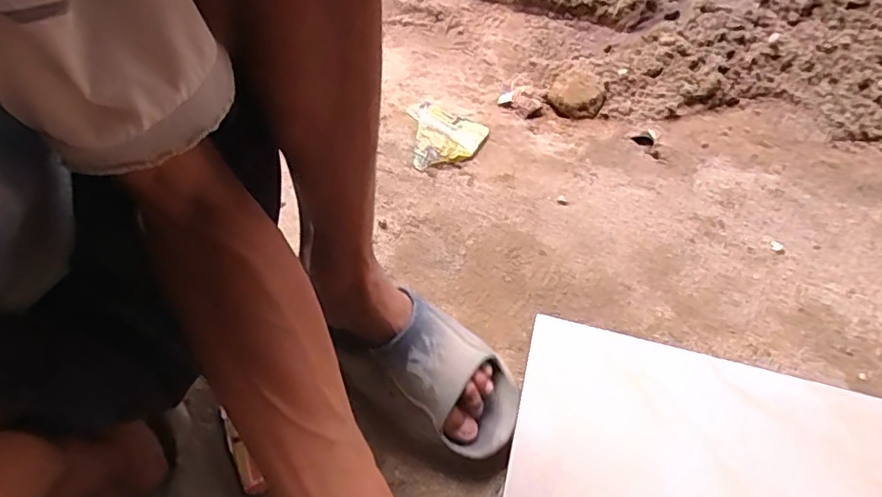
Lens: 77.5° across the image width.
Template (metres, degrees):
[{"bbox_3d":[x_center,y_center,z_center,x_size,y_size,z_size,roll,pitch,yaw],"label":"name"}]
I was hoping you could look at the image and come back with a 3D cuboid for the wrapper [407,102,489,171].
[{"bbox_3d":[0.012,-0.168,0.808,0.108,0.016,0.132,-3,53,-4],"label":"wrapper"}]

